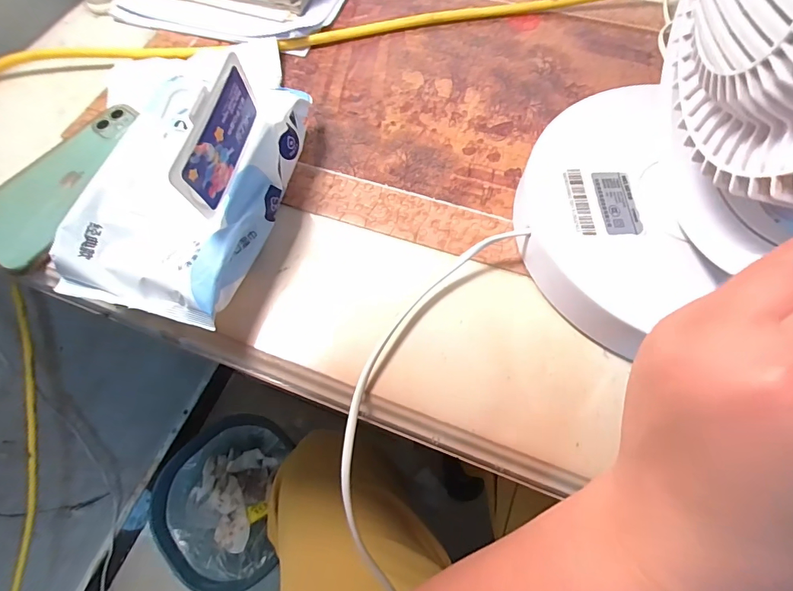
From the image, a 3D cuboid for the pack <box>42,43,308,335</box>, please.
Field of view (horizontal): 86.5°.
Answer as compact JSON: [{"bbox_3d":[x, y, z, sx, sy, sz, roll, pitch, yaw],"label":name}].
[{"bbox_3d":[-0.134,-0.098,0.281,0.115,0.097,0.226,11,66,6],"label":"pack"}]

